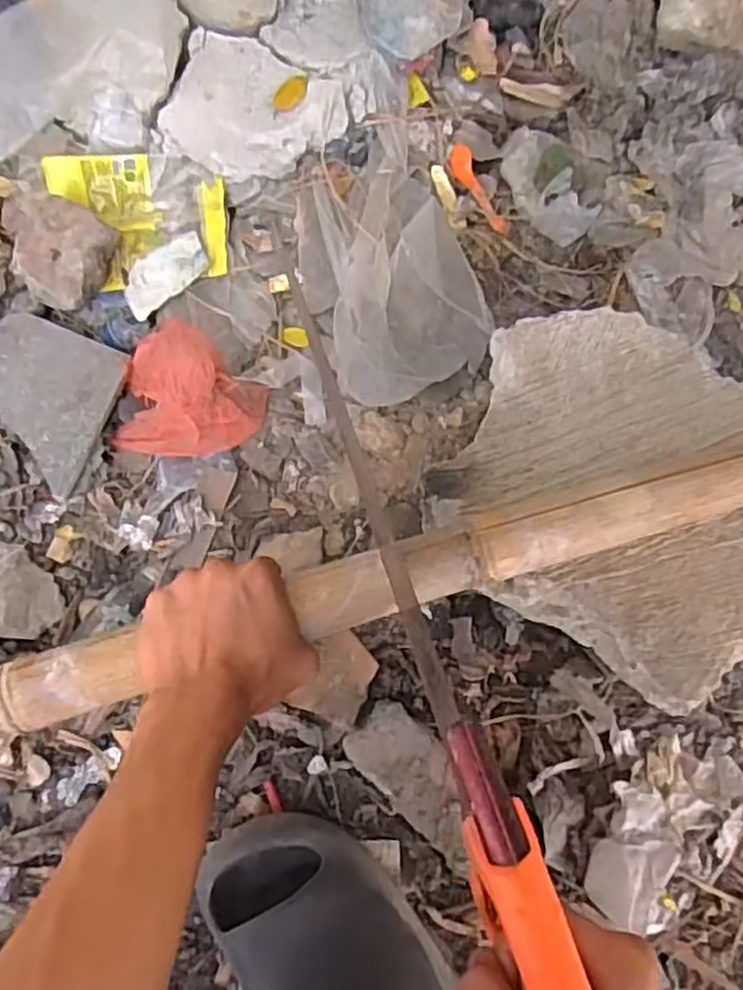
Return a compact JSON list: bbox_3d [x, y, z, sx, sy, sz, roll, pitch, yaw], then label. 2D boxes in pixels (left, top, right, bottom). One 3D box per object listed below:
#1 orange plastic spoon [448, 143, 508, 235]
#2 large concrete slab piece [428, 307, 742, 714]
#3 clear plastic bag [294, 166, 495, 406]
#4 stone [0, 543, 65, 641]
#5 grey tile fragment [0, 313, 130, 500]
[{"bbox_3d":[0.097,-0.275,0.665,0.022,0.010,0.088,-31,86,-8],"label":"orange plastic spoon"},{"bbox_3d":[0.208,0.002,0.559,0.311,0.052,0.245,35,81,1],"label":"large concrete slab piece"},{"bbox_3d":[0.014,-0.188,0.629,0.143,0.045,0.213,-22,85,-7],"label":"clear plastic bag"},{"bbox_3d":[-0.287,0.083,0.589,0.062,0.026,0.074,-43,88,-9],"label":"stone"},{"bbox_3d":[-0.287,-0.088,0.617,0.138,0.016,0.121,26,81,-1],"label":"grey tile fragment"}]

